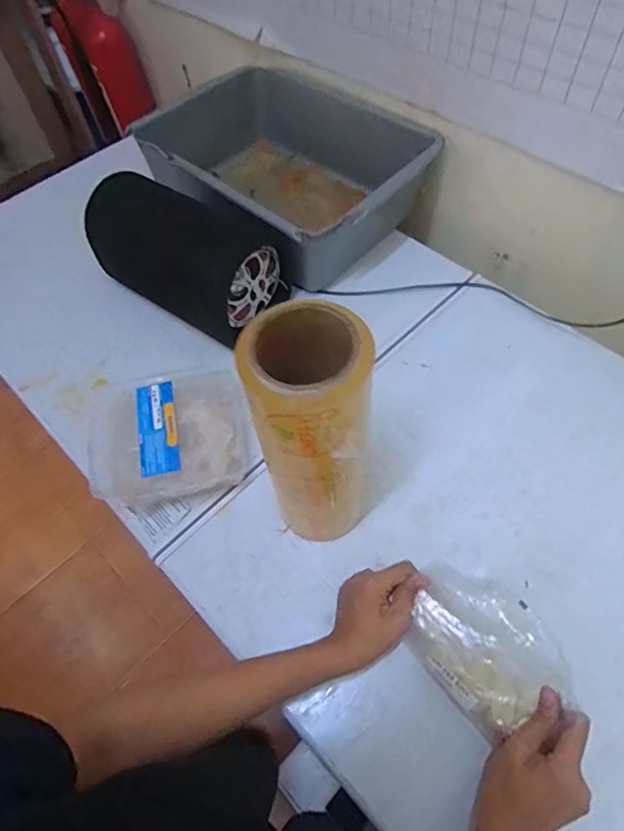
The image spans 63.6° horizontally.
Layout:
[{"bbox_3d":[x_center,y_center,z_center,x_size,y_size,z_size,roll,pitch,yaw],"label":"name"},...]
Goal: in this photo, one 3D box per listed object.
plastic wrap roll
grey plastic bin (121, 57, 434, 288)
[{"bbox_3d":[0.002,0.029,0.515,0.091,0.317,0.109,-8,60,-1],"label":"plastic wrap roll"},{"bbox_3d":[-0.045,-0.441,0.897,0.339,0.156,0.485,-40,66,-18],"label":"grey plastic bin"}]

